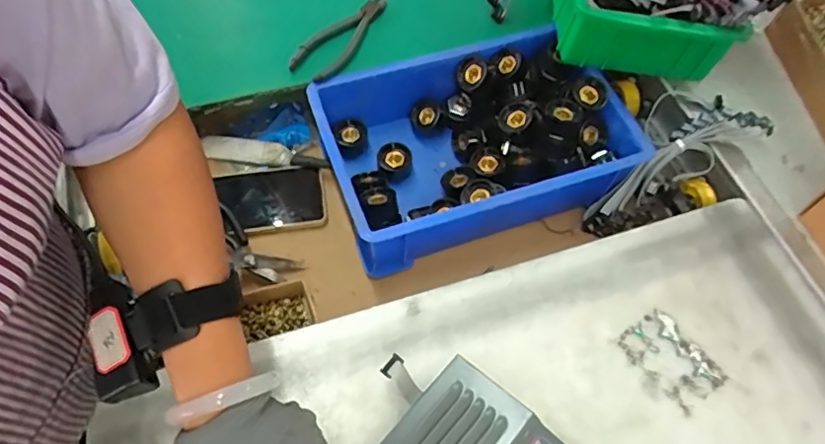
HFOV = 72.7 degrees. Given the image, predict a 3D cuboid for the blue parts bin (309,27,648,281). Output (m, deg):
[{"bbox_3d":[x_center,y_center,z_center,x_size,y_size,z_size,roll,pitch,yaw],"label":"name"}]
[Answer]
[{"bbox_3d":[0.063,-0.084,0.593,0.299,0.086,0.201,-18,63,-12],"label":"blue parts bin"}]

